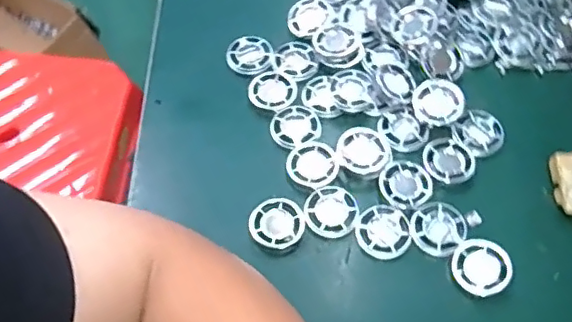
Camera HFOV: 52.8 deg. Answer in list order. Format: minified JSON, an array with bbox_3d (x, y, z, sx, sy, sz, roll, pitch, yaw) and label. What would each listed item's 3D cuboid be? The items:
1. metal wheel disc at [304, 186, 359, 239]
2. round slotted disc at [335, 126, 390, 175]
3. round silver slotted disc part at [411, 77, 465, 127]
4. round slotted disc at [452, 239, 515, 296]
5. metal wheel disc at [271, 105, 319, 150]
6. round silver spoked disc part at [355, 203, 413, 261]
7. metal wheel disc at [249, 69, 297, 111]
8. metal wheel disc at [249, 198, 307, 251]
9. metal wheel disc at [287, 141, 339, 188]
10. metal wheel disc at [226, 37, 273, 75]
[{"bbox_3d":[0.034,0.038,0.428,0.039,0.006,0.039,1,60,-1],"label":"metal wheel disc"},{"bbox_3d":[0.059,-0.009,0.443,0.039,0.010,0.040,1,60,-1],"label":"round slotted disc"},{"bbox_3d":[0.125,-0.048,0.469,0.043,0.014,0.041,1,60,-1],"label":"round silver slotted disc part"},{"bbox_3d":[0.137,0.074,0.403,0.039,0.014,0.038,1,60,-1],"label":"round slotted disc"},{"bbox_3d":[0.007,-0.028,0.464,0.040,0.004,0.036,-24,63,-14],"label":"metal wheel disc"},{"bbox_3d":[0.071,0.052,0.418,0.039,0.005,0.039,-1,69,2],"label":"round silver spoked disc part"},{"bbox_3d":[-0.011,-0.059,0.483,0.039,0.004,0.040,1,60,-1],"label":"metal wheel disc"},{"bbox_3d":[-0.006,0.046,0.423,0.039,0.007,0.037,1,60,-1],"label":"metal wheel disc"},{"bbox_3d":[0.021,0.002,0.444,0.039,0.004,0.039,1,60,-1],"label":"metal wheel disc"},{"bbox_3d":[-0.031,-0.092,0.504,0.040,0.004,0.040,1,60,-1],"label":"metal wheel disc"}]

